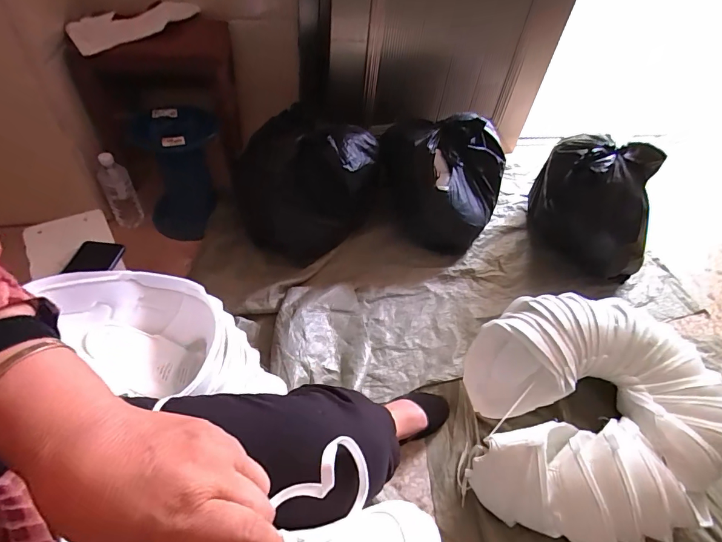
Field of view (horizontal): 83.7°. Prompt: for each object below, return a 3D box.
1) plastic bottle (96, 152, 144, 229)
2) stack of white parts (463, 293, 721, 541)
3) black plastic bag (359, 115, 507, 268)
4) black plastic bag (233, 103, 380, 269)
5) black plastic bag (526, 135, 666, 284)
[{"bbox_3d":[-0.603,-0.196,1.004,0.066,0.198,0.055,-24,55,-25],"label":"plastic bottle"},{"bbox_3d":[0.452,0.263,0.792,0.455,0.149,0.466,11,48,3],"label":"stack of white parts"},{"bbox_3d":[0.207,-0.231,1.128,0.344,0.285,0.280,19,49,10],"label":"black plastic bag"},{"bbox_3d":[-0.134,-0.207,1.051,0.367,0.327,0.235,-8,50,-14],"label":"black plastic bag"},{"bbox_3d":[0.658,-0.178,1.137,0.296,0.314,0.321,15,48,7],"label":"black plastic bag"}]

